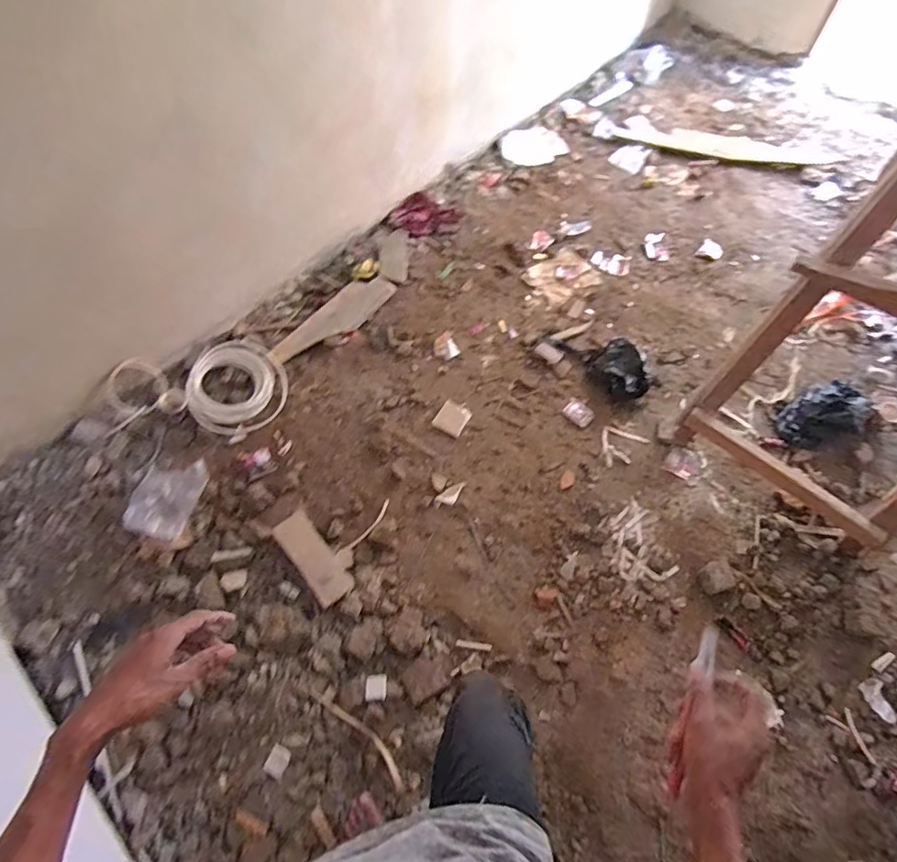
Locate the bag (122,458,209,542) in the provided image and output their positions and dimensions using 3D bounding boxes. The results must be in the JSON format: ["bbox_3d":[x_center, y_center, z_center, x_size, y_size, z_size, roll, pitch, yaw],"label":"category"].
[{"bbox_3d":[-0.864,0.199,1.603,0.175,0.028,0.259,16,58,-11],"label":"bag"}]

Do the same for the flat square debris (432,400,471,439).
[{"bbox_3d":[0.014,-0.044,1.794,0.104,0.007,0.117,26,64,14],"label":"flat square debris"}]

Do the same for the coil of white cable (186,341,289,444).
[{"bbox_3d":[-0.740,-0.154,1.806,0.321,0.081,0.332,0,61,0],"label":"coil of white cable"}]

